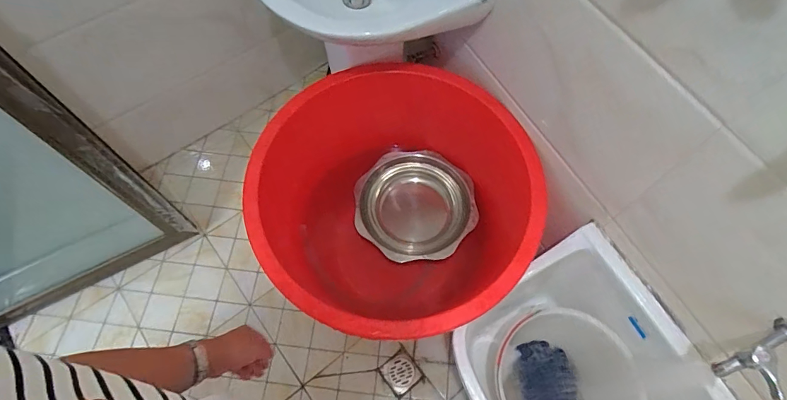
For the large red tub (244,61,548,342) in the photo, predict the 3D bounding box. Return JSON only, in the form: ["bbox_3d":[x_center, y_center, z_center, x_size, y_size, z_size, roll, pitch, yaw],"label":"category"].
[{"bbox_3d":[0.000,0.011,1.122,0.689,0.469,0.718,0,66,0],"label":"large red tub"}]

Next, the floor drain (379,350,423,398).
[{"bbox_3d":[0.023,0.515,1.228,0.094,0.006,0.100,-34,70,-14],"label":"floor drain"}]

